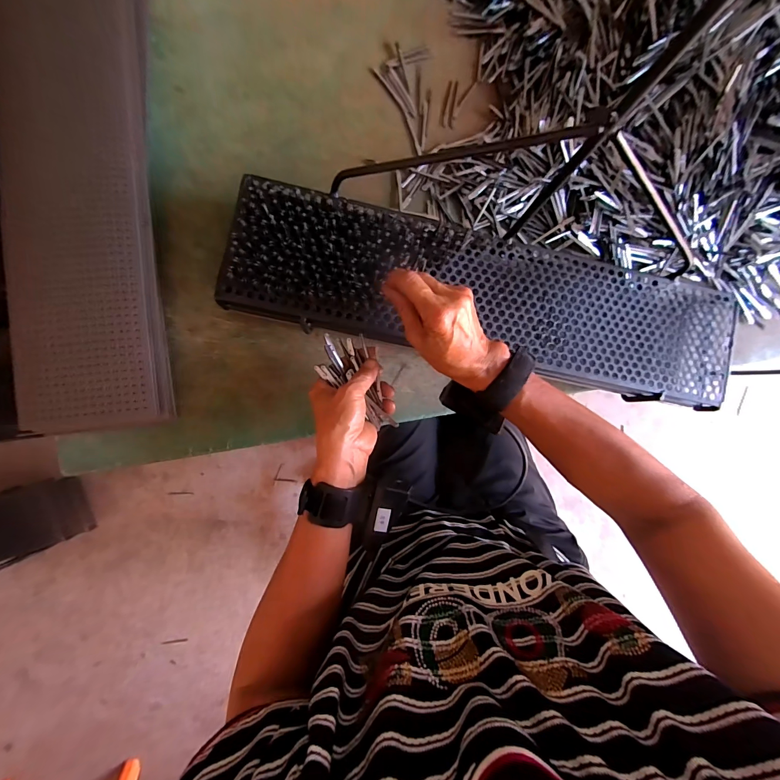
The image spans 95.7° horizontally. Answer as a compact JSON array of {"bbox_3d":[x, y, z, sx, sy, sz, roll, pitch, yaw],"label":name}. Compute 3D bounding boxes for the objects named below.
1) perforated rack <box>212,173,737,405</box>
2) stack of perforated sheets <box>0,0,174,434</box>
[{"bbox_3d":[0.117,-0.105,0.406,0.579,0.038,0.148,11,88,-7],"label":"perforated rack"},{"bbox_3d":[-0.359,-0.258,0.411,0.147,0.069,0.605,-4,89,-7],"label":"stack of perforated sheets"}]

